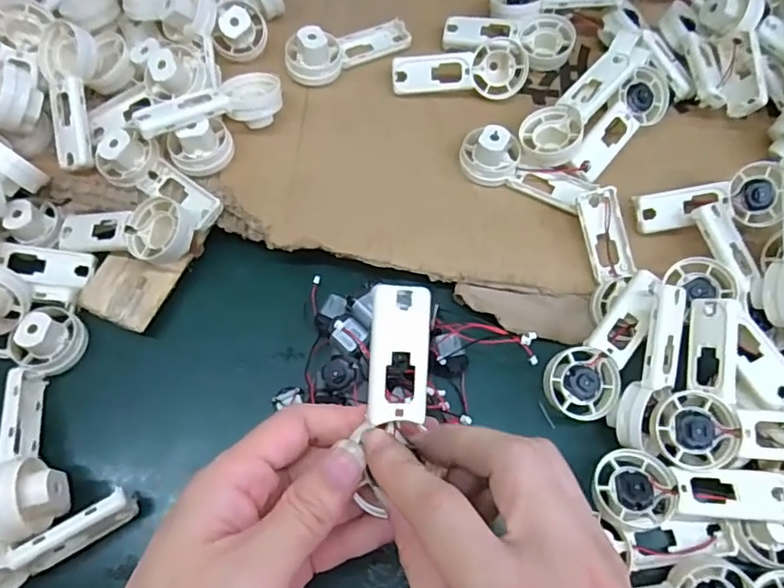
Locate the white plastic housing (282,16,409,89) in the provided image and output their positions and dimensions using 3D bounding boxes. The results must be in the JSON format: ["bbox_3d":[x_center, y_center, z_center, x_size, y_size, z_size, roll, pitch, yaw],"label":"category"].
[{"bbox_3d":[-0.030,-0.177,0.398,0.092,0.032,0.033,-25,69,-11],"label":"white plastic housing"}]

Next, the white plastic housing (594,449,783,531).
[{"bbox_3d":[0.154,0.102,0.296,0.092,0.028,0.038,0,66,-1],"label":"white plastic housing"}]

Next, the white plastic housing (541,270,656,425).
[{"bbox_3d":[0.122,0.029,0.320,0.039,0.017,0.091,34,90,13],"label":"white plastic housing"}]

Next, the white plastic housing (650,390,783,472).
[{"bbox_3d":[0.184,0.070,0.290,0.092,0.019,0.040,1,65,13],"label":"white plastic housing"}]

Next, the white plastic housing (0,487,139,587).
[{"bbox_3d":[-0.178,0.127,0.285,0.091,0.030,0.028,-23,69,-11],"label":"white plastic housing"}]

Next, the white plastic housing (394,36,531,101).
[{"bbox_3d":[0.047,-0.159,0.396,0.092,0.038,0.022,-2,22,-6],"label":"white plastic housing"}]

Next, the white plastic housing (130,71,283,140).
[{"bbox_3d":[-0.114,-0.116,0.363,0.092,0.036,0.037,-32,71,-14],"label":"white plastic housing"}]

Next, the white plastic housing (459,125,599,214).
[{"bbox_3d":[0.087,-0.083,0.364,0.087,0.025,0.033,26,68,10],"label":"white plastic housing"}]

